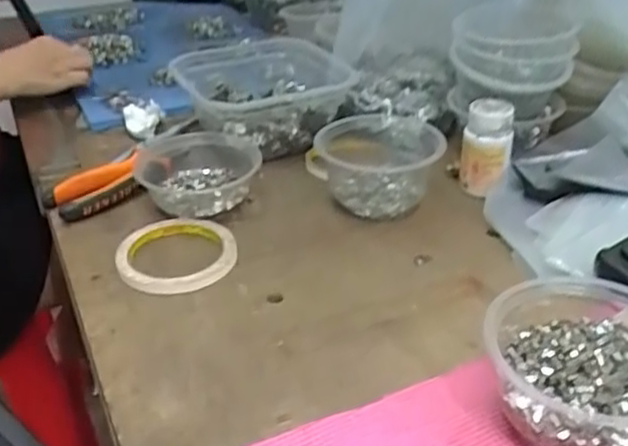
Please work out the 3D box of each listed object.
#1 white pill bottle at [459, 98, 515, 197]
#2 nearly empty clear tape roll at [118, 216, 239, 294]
[{"bbox_3d":[0.160,-0.071,0.641,0.043,0.076,0.047,7,34,16],"label":"white pill bottle"},{"bbox_3d":[-0.112,0.022,0.576,0.092,0.017,0.095,-2,32,1],"label":"nearly empty clear tape roll"}]

